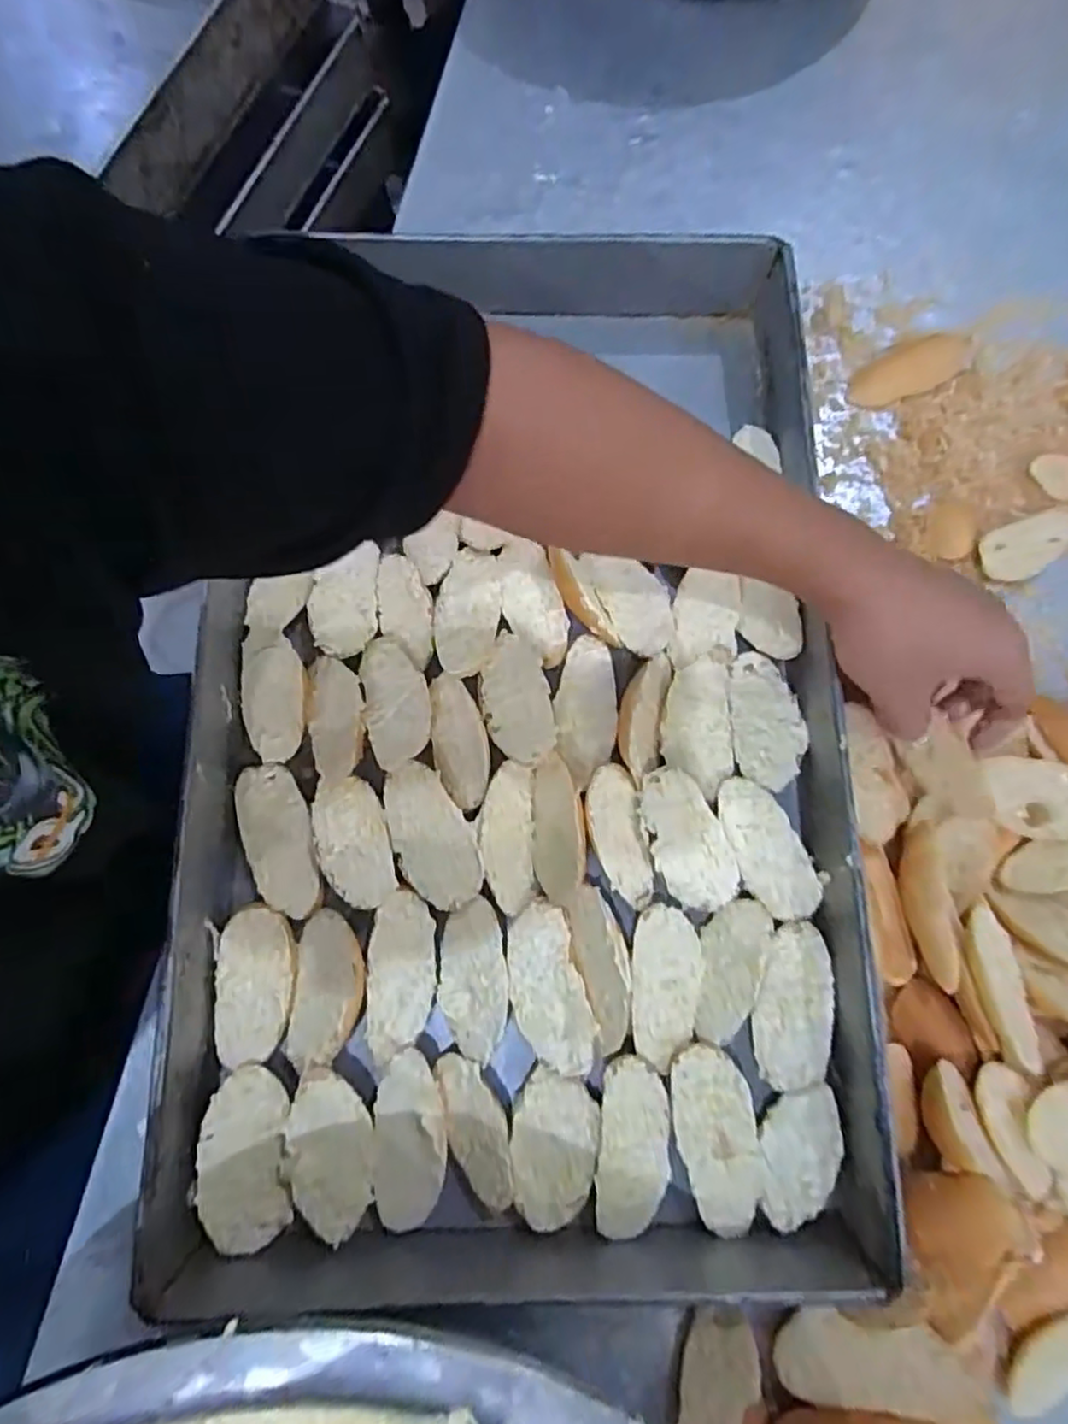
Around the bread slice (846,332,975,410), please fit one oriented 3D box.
[{"bbox_3d":[0.275,-0.248,0.489,0.095,0.007,0.040,-18,79,-5],"label":"bread slice"}]

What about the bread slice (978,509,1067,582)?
[{"bbox_3d":[0.336,-0.113,0.456,0.080,0.012,0.035,-26,80,-6],"label":"bread slice"}]

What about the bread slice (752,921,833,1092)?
[{"bbox_3d":[0.147,0.165,0.381,0.037,0.008,0.088,8,78,0],"label":"bread slice"}]

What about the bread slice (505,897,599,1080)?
[{"bbox_3d":[0.007,0.158,0.385,0.041,0.012,0.090,-16,79,-5],"label":"bread slice"}]

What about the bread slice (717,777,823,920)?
[{"bbox_3d":[0.139,0.081,0.402,0.039,0.007,0.085,-21,79,-6],"label":"bread slice"}]

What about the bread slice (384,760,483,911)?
[{"bbox_3d":[-0.062,0.073,0.400,0.046,0.009,0.086,-24,80,-6],"label":"bread slice"}]

